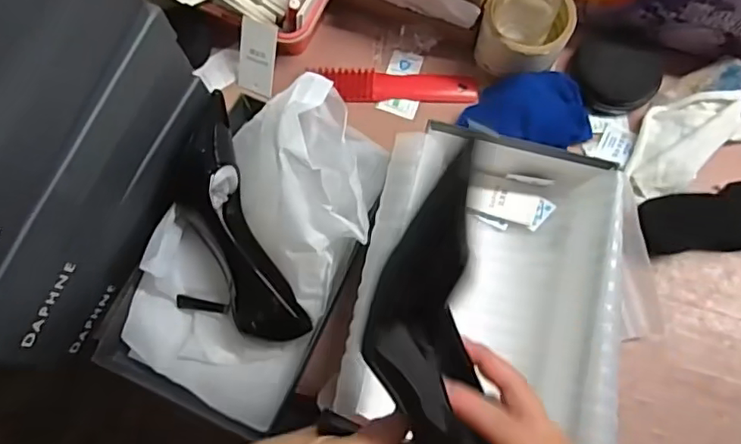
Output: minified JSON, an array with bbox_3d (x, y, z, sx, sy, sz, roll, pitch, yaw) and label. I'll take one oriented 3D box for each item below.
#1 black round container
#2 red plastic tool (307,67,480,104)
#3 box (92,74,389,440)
[{"bbox_3d":[0.265,-0.164,0.613,0.086,0.032,0.086,0,75,2],"label":"black round container"},{"bbox_3d":[0.029,-0.153,0.634,0.179,0.019,0.037,1,75,2],"label":"red plastic tool"},{"bbox_3d":[-0.119,0.018,0.521,0.180,0.131,0.311,22,77,7],"label":"box"}]

